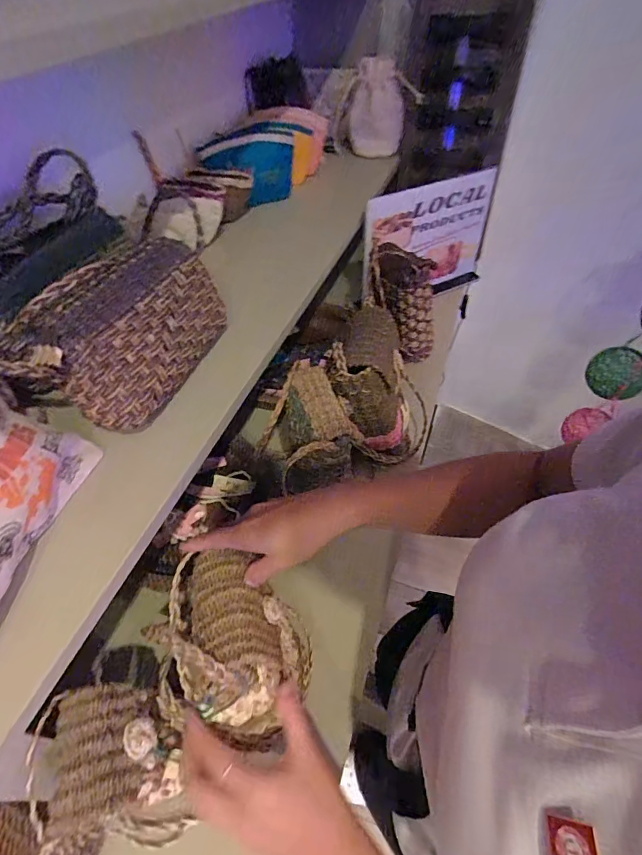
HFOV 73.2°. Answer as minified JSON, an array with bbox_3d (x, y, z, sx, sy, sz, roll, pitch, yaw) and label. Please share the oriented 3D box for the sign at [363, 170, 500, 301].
[{"bbox_3d":[0.214,-0.362,0.861,0.303,0.237,0.025,-23,54,-18],"label":"sign"}]

